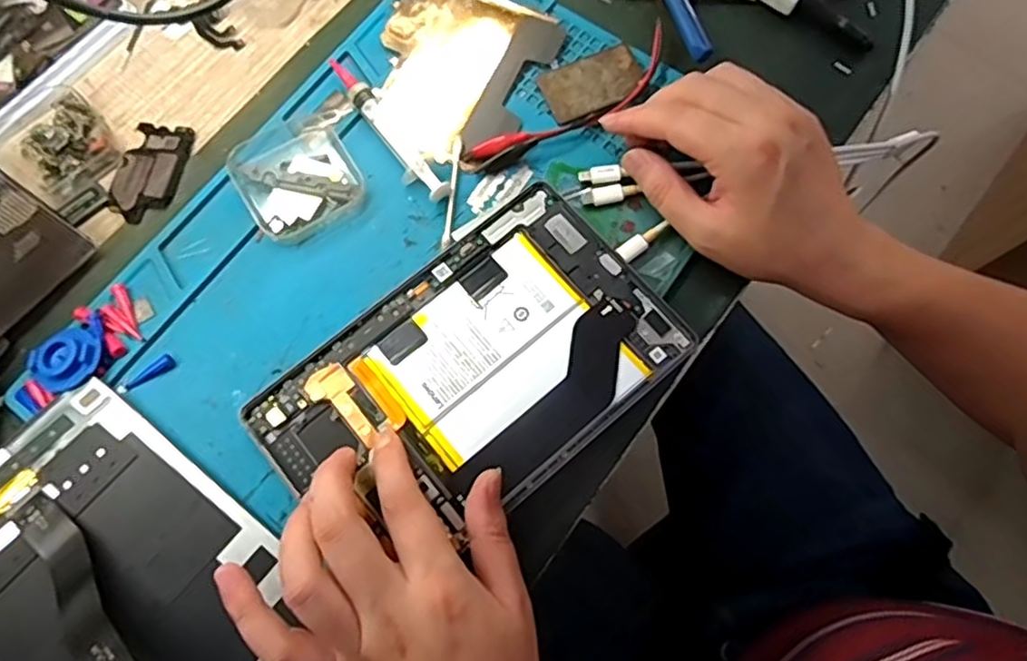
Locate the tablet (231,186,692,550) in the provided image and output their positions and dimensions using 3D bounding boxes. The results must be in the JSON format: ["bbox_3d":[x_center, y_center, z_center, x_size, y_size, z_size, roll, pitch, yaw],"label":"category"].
[{"bbox_3d":[-0.022,0.023,0.346,0.201,0.007,0.128,-39,75,-11],"label":"tablet"}]

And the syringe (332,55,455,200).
[{"bbox_3d":[-0.073,-0.117,0.386,0.018,0.014,0.109,-35,74,-10],"label":"syringe"}]

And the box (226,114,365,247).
[{"bbox_3d":[-0.123,-0.088,0.378,0.062,0.019,0.071,-33,74,-9],"label":"box"}]

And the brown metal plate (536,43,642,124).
[{"bbox_3d":[0.048,-0.149,0.402,0.060,0.004,0.036,-24,73,-6],"label":"brown metal plate"}]

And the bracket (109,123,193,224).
[{"bbox_3d":[-0.215,-0.094,0.391,0.037,0.004,0.063,11,72,5],"label":"bracket"}]

